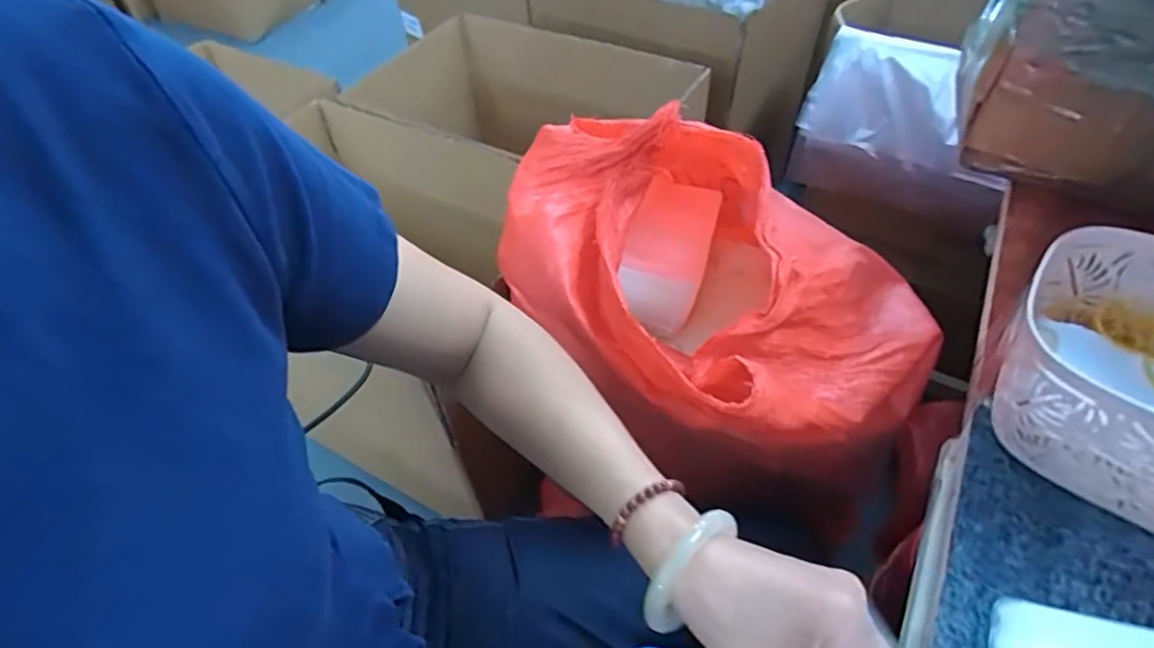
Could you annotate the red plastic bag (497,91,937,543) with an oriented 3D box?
[{"bbox_3d":[0.134,-0.069,0.604,0.311,0.210,0.418,-37,57,-23],"label":"red plastic bag"}]

